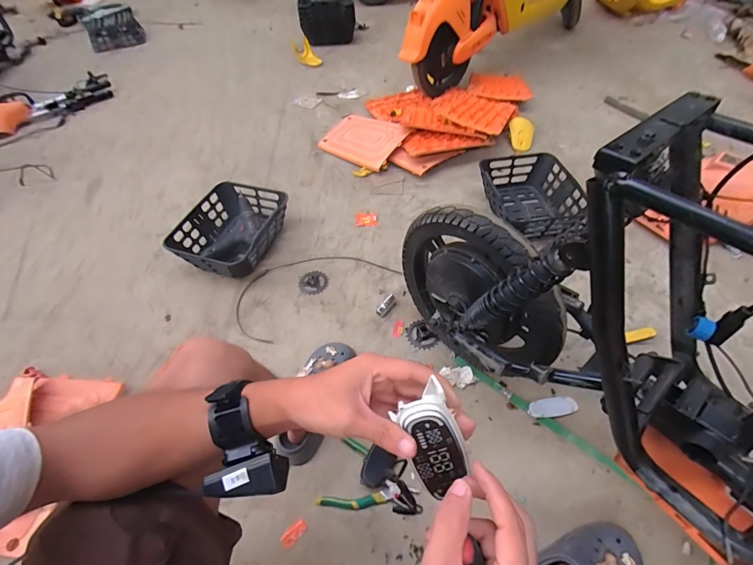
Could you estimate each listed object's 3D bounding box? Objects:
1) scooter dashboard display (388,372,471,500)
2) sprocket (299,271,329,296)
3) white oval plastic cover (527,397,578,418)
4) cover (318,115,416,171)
[{"bbox_3d":[0.051,0.140,0.308,0.046,0.103,0.016,-21,21,-11],"label":"scooter dashboard display"},{"bbox_3d":[-0.183,0.000,1.048,0.084,0.008,0.083,-16,54,-8],"label":"sprocket"},{"bbox_3d":[0.390,0.276,0.792,0.107,0.017,0.037,-10,54,-3],"label":"white oval plastic cover"},{"bbox_3d":[-0.051,-0.577,1.435,0.329,0.052,0.258,28,60,22],"label":"cover"}]

